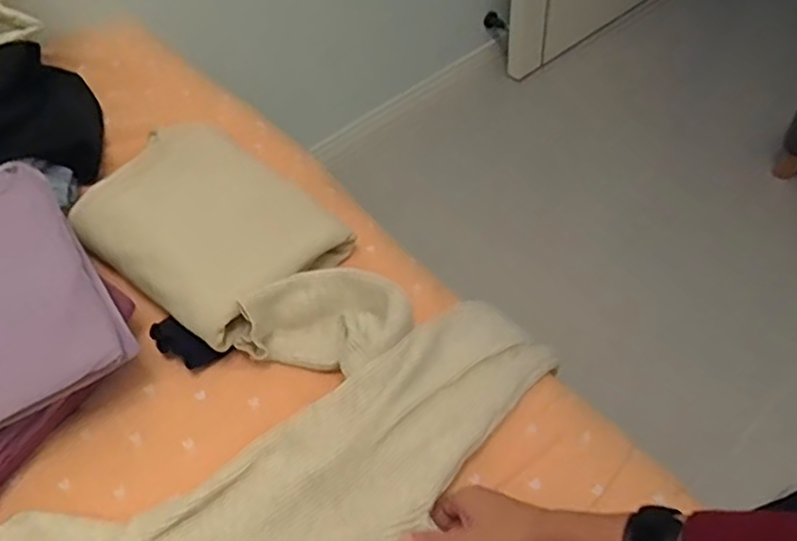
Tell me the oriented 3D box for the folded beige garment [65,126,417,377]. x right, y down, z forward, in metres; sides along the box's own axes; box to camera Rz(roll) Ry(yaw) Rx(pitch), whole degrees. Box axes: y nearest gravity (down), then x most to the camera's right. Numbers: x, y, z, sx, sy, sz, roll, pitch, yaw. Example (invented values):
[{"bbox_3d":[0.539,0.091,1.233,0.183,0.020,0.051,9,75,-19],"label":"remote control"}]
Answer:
[{"bbox_3d":[-0.161,-0.010,0.709,0.387,0.073,0.196,32,59,27],"label":"folded beige garment"}]

